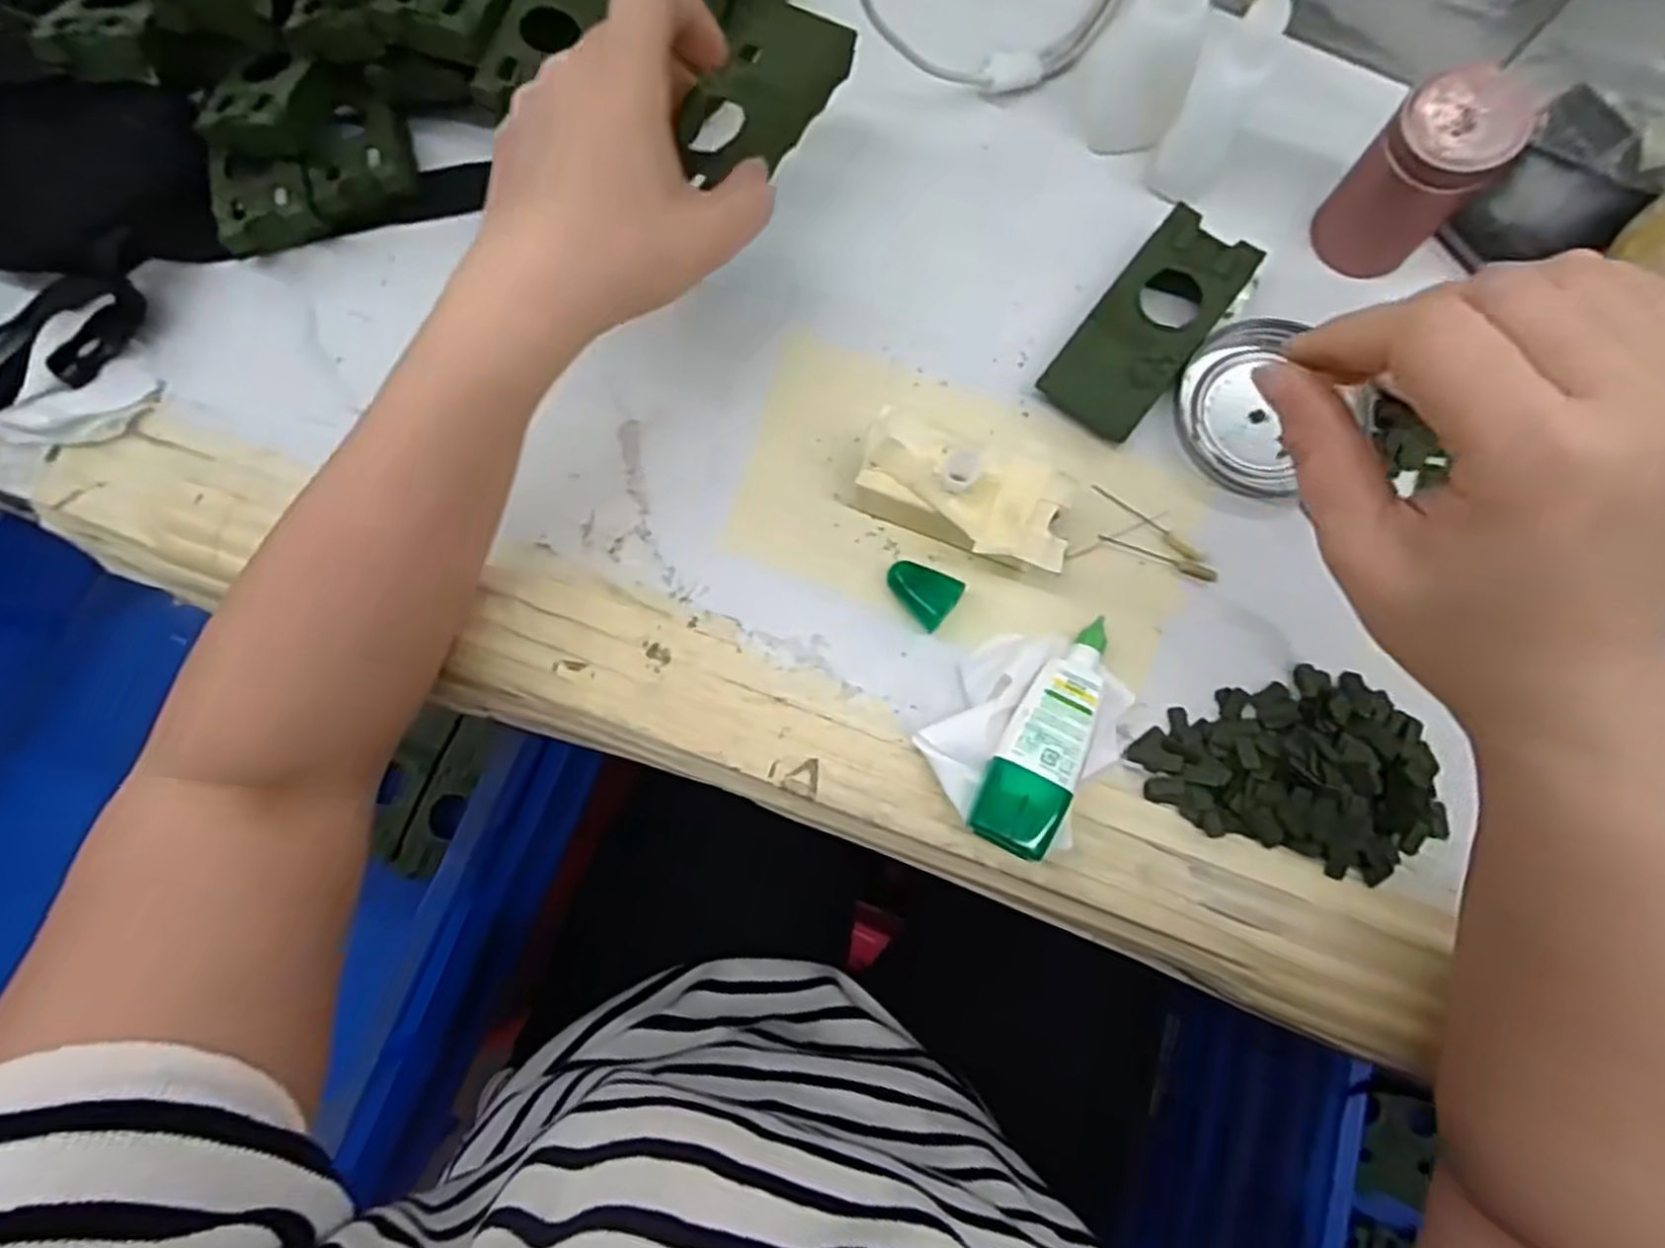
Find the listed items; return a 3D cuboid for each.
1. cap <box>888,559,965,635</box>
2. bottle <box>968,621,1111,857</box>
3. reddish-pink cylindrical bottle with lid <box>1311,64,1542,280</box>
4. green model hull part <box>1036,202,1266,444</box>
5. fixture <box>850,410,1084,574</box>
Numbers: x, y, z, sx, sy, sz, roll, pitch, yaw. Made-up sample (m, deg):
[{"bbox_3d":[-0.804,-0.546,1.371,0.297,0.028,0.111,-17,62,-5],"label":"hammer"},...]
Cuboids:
[{"bbox_3d":[0.038,-0.015,0.328,0.030,0.012,0.022,37,82,9],"label":"cap"},{"bbox_3d":[0.085,0.042,0.304,0.030,0.027,0.096,27,81,8],"label":"bottle"},{"bbox_3d":[0.235,-0.181,0.316,0.039,0.069,0.044,-43,79,-6],"label":"reddish-pink cylindrical bottle with lid"},{"bbox_3d":[0.139,-0.131,0.340,0.046,0.022,0.101,38,82,9],"label":"green model hull part"},{"bbox_3d":[0.054,-0.053,0.317,0.088,0.038,0.048,23,80,7],"label":"fixture"}]

